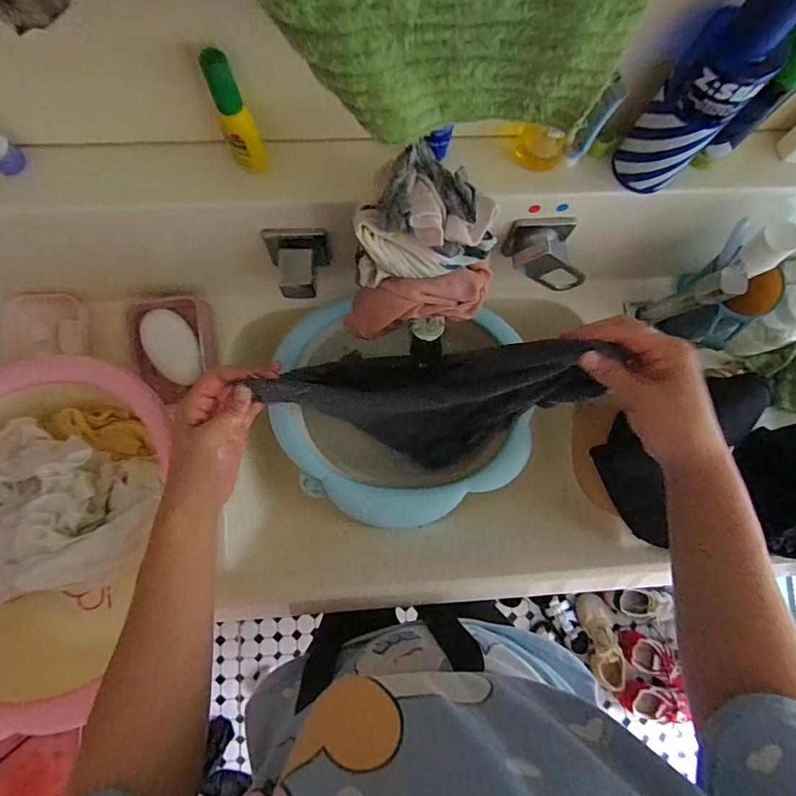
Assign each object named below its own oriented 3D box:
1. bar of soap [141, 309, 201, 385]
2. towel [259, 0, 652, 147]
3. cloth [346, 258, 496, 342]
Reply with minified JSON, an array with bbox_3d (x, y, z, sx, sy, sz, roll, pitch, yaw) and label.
[{"bbox_3d":[-0.252,-0.057,0.514,0.051,0.029,0.100,-33,86,-6],"label":"bar of soap"},{"bbox_3d":[0.025,-0.175,0.228,0.172,0.097,0.028,-6,83,-4],"label":"towel"},{"bbox_3d":[0.015,-0.089,0.425,0.143,0.059,0.043,-13,84,8],"label":"cloth"}]

